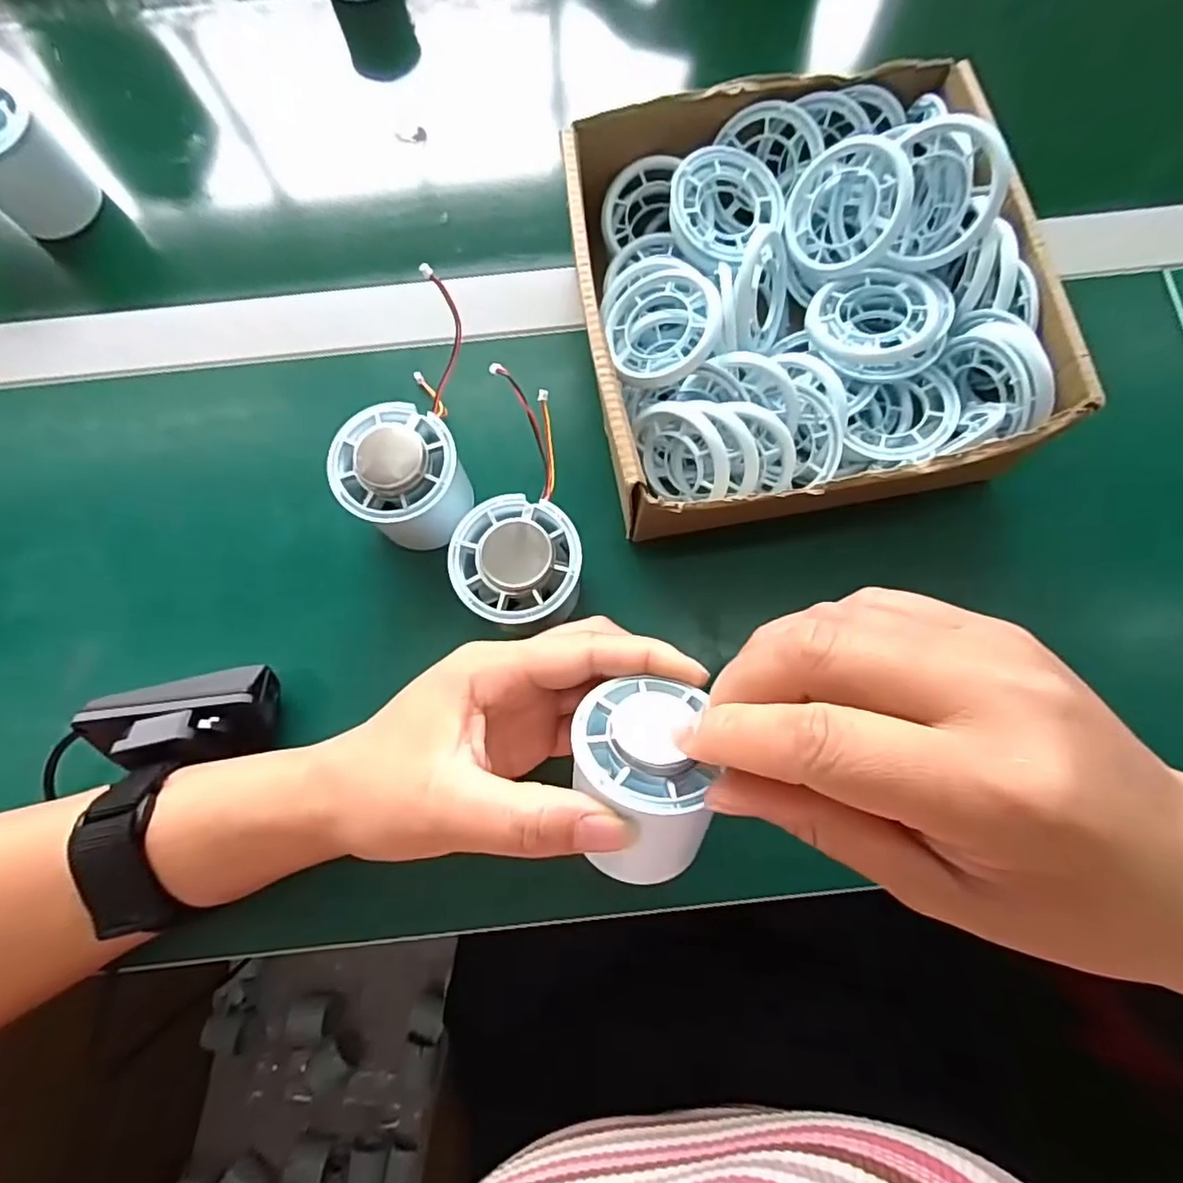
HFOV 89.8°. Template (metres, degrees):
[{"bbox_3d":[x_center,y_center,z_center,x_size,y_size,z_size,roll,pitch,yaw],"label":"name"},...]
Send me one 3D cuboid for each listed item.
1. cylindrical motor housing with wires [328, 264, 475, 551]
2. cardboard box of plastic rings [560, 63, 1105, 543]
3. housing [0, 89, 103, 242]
[{"bbox_3d":[-0.084,-0.077,0.287,0.060,0.062,0.119,1,77,2],"label":"cylindrical motor housing with wires"},{"bbox_3d":[0.093,-0.133,0.287,0.193,0.079,0.209,-10,77,-1],"label":"cardboard box of plastic rings"},{"bbox_3d":[-0.327,-0.243,0.338,0.049,0.056,0.049,0,77,1],"label":"housing"}]

